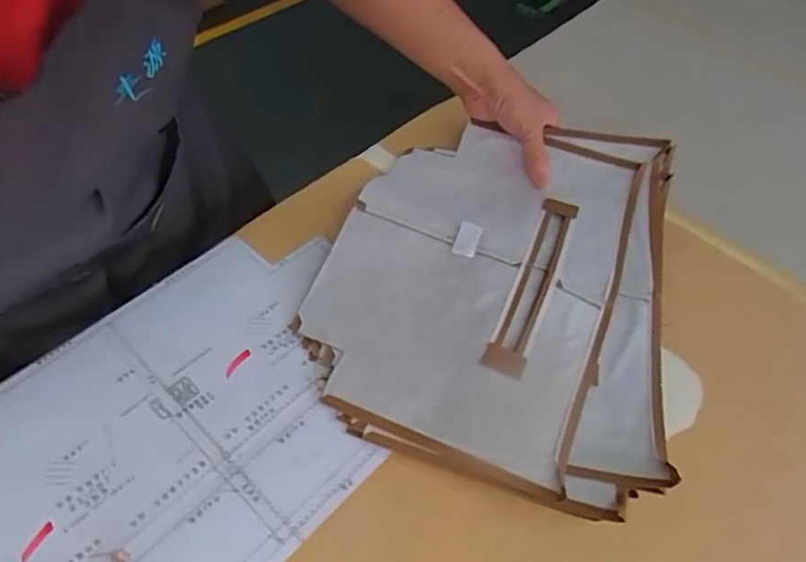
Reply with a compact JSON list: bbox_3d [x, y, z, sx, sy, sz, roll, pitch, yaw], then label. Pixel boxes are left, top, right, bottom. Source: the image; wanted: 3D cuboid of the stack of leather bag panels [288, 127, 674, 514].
[{"bbox_3d":[0.085,-0.010,0.491,0.282,0.050,0.340,17,52,10],"label":"stack of leather bag panels"}]

